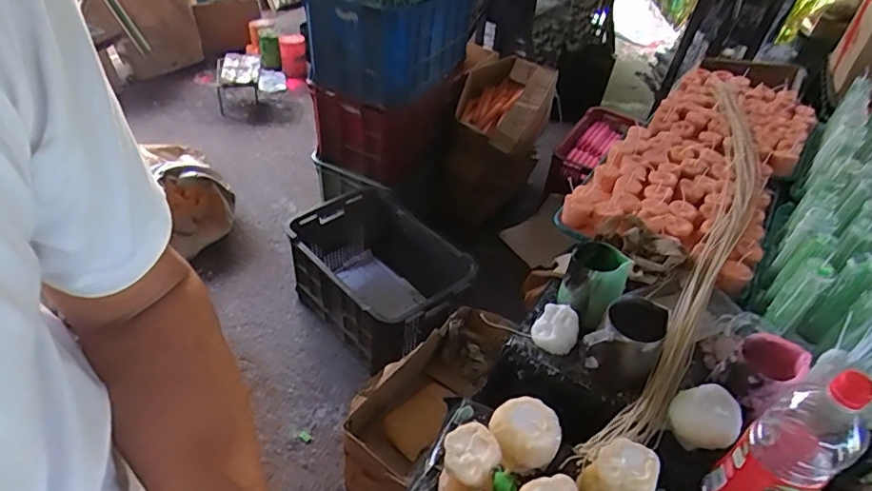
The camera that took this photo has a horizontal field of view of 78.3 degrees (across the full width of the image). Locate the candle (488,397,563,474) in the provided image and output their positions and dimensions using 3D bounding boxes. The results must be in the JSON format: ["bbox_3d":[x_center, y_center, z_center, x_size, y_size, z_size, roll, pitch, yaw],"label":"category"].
[{"bbox_3d":[0.107,0.228,0.651,0.085,0.068,0.071,5,42,-1],"label":"candle"}]

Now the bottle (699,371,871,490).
[{"bbox_3d":[0.376,0.217,0.568,0.086,0.241,0.076,-22,49,-28],"label":"bottle"}]

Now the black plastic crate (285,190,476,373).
[{"bbox_3d":[-0.192,0.107,1.679,0.360,0.318,0.630,-28,52,-32],"label":"black plastic crate"}]

